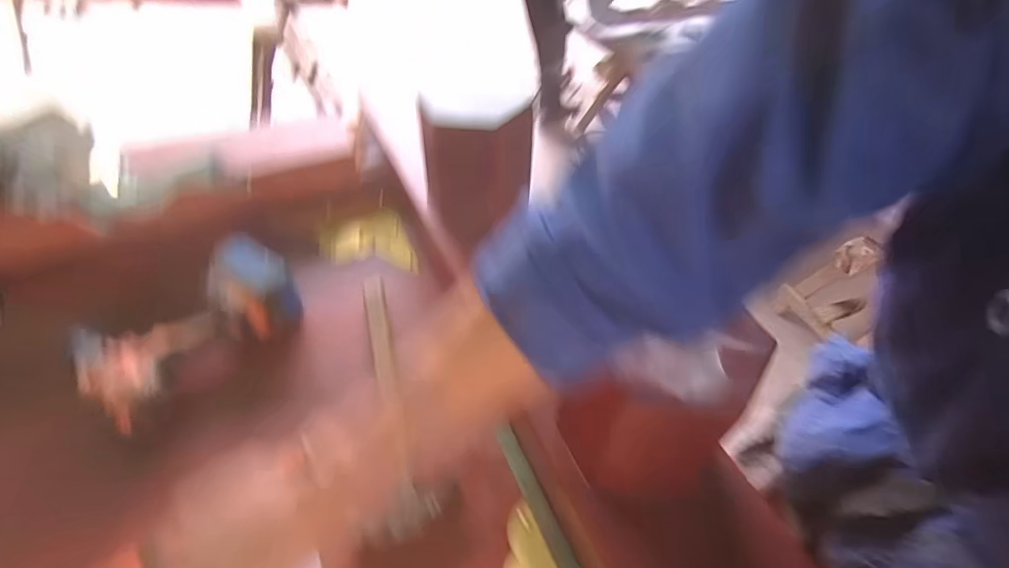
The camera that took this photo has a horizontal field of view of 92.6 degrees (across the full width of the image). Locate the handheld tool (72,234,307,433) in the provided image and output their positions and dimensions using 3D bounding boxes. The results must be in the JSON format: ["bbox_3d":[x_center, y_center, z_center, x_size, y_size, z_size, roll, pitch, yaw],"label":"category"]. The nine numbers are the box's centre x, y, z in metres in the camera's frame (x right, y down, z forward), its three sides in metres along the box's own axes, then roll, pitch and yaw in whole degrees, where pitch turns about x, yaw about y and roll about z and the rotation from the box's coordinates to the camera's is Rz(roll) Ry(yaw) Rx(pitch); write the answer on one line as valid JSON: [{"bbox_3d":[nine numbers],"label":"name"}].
[{"bbox_3d":[-0.369,0.044,0.573,0.237,0.068,0.148,-36,60,-26],"label":"handheld tool"}]

